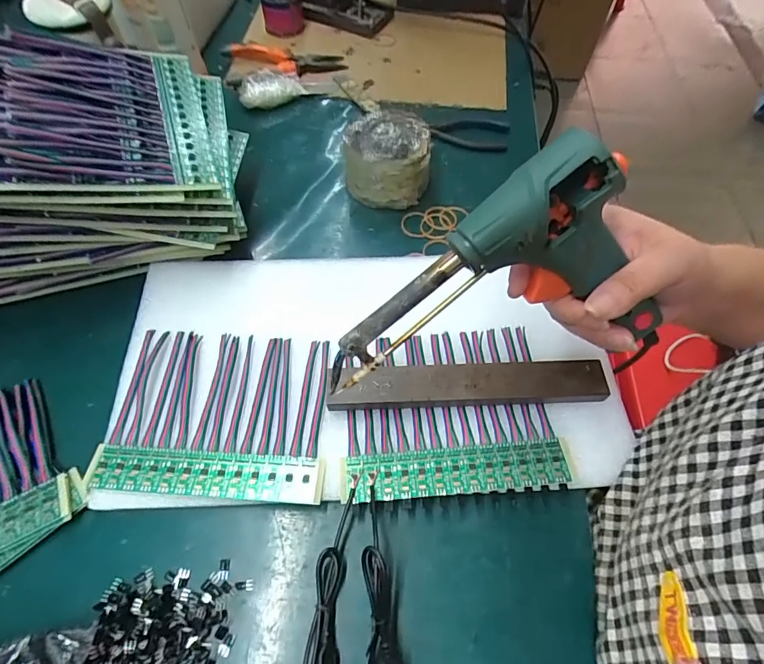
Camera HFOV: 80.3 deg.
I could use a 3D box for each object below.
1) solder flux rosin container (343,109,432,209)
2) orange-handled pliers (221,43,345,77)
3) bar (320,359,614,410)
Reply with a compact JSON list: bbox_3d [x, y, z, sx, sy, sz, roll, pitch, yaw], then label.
[{"bbox_3d":[0.006,-0.174,0.456,0.086,0.066,0.078,-7,60,-5],"label":"solder flux rosin container"},{"bbox_3d":[-0.120,-0.327,0.547,0.144,0.014,0.055,-1,59,-1],"label":"orange-handled pliers"},{"bbox_3d":[0.064,0.041,0.348,0.208,0.020,0.030,-1,59,-2],"label":"bar"}]

